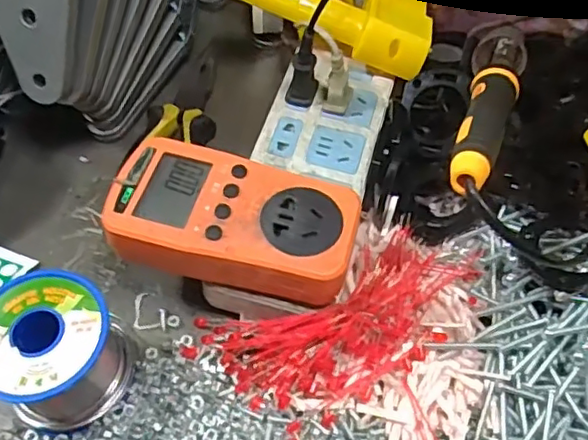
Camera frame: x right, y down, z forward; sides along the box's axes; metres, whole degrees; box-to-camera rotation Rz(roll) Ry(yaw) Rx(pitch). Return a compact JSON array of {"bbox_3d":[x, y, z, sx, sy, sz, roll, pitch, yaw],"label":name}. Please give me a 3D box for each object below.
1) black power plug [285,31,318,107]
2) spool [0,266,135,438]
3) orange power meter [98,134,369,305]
[{"bbox_3d":[0.005,-0.098,0.391,0.018,0.046,0.023,10,59,8],"label":"black power plug"},{"bbox_3d":[-0.123,0.069,0.311,0.063,0.060,0.066,24,62,16],"label":"spool"},{"bbox_3d":[-0.033,0.002,0.319,0.126,0.030,0.075,15,58,10],"label":"orange power meter"}]

